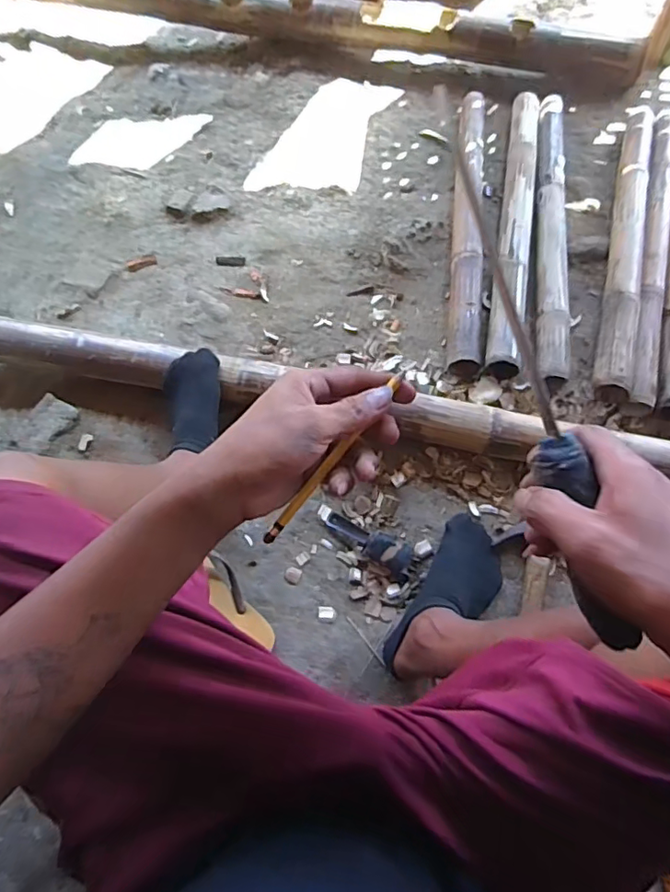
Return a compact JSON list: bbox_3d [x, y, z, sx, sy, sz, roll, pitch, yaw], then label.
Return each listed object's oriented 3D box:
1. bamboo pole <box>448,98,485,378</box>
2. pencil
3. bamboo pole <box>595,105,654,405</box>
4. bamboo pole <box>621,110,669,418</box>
[{"bbox_3d":[0.242,-0.417,0.991,0.058,0.067,0.641,6,69,5],"label":"bamboo pole"},{"bbox_3d":[-0.001,0.008,0.367,0.008,0.007,0.147,40,92,16],"label":"pencil"},{"bbox_3d":[0.510,-0.380,0.943,0.060,0.053,0.668,14,70,8],"label":"bamboo pole"},{"bbox_3d":[0.558,-0.351,0.960,0.053,0.058,0.660,14,70,8],"label":"bamboo pole"}]

